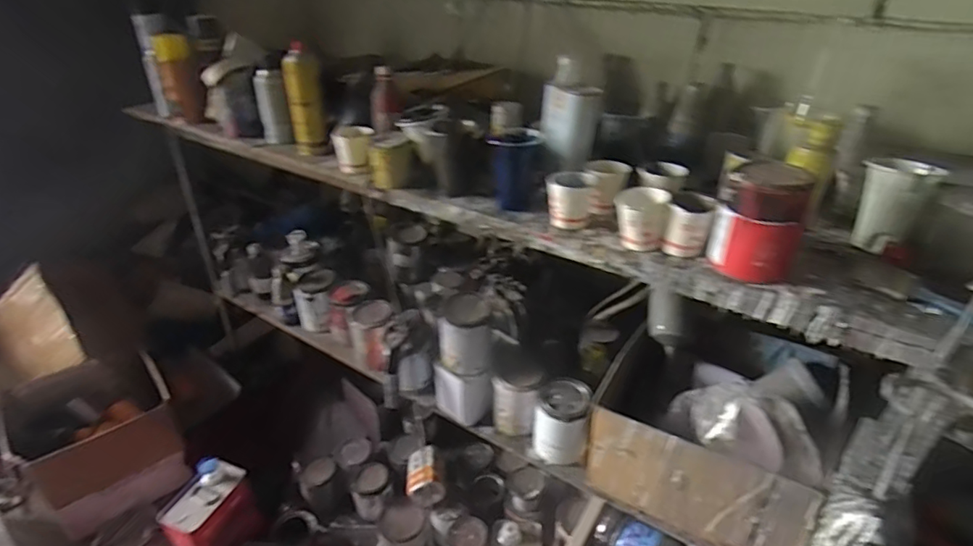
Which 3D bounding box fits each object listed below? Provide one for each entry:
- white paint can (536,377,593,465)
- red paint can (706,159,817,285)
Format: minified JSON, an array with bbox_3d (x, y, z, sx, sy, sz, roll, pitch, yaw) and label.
[{"bbox_3d":[0.149,0.302,1.059,0.106,0.144,0.119,9,34,14],"label":"white paint can"},{"bbox_3d":[0.373,-0.073,0.724,0.107,0.138,0.102,18,36,25],"label":"red paint can"}]

